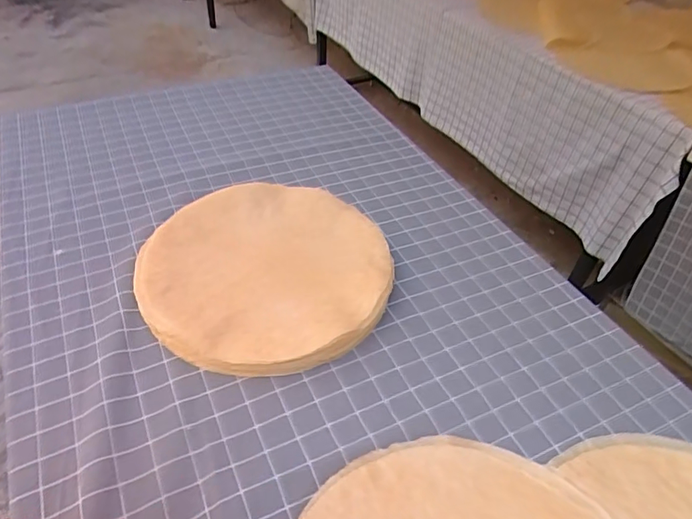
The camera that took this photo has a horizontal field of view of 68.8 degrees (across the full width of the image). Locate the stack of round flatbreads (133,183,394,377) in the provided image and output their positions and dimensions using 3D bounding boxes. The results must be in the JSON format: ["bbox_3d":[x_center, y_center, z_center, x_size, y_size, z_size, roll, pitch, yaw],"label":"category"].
[{"bbox_3d":[-0.119,0.010,0.770,0.369,0.047,0.363,-4,44,-12],"label":"stack of round flatbreads"}]

